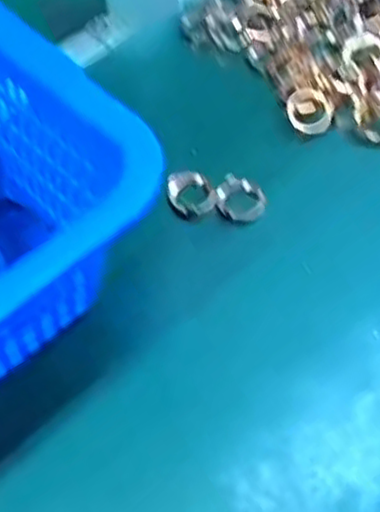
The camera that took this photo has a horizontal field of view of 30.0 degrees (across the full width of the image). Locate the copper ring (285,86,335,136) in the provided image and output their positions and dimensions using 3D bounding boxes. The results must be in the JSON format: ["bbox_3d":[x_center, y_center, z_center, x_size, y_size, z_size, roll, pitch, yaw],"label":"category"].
[{"bbox_3d":[0.077,-0.094,0.455,0.030,0.008,0.032,-1,60,1],"label":"copper ring"}]

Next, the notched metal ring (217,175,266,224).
[{"bbox_3d":[0.030,-0.033,0.425,0.030,0.004,0.027,32,79,7],"label":"notched metal ring"}]

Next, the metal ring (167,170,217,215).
[{"bbox_3d":[0.001,-0.038,0.425,0.030,0.012,0.023,4,60,4],"label":"metal ring"}]

